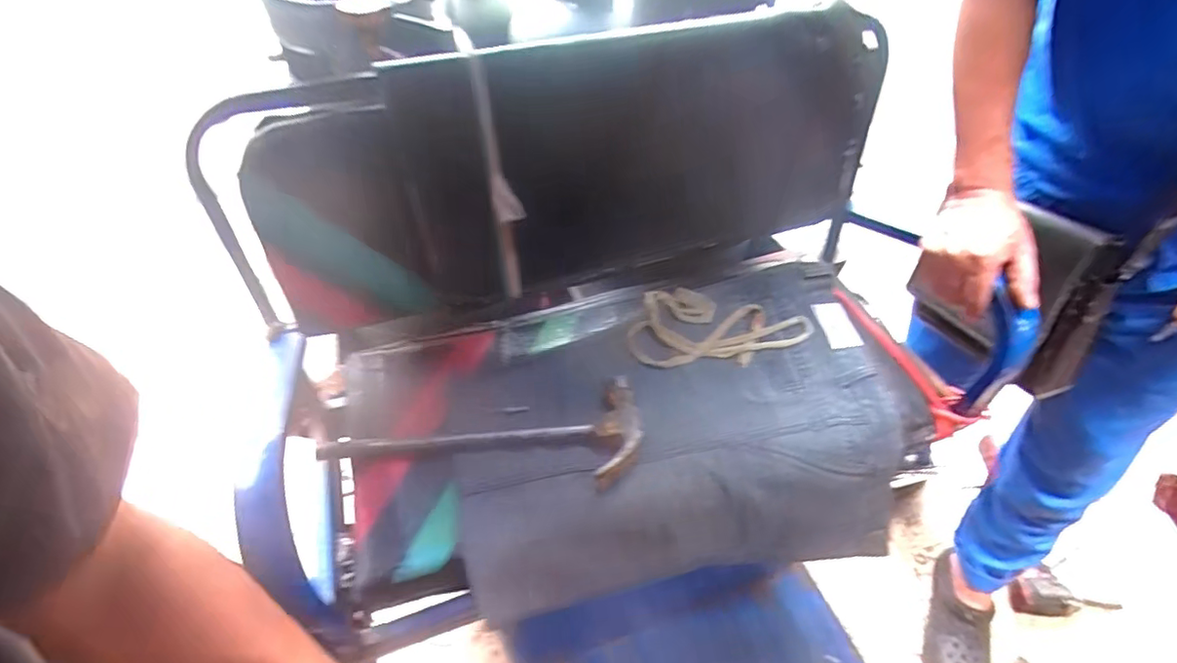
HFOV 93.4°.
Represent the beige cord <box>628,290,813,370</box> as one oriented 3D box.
[{"bbox_3d":[0.168,-0.014,0.742,0.232,0.032,0.128,-4,48,-1],"label":"beige cord"}]

